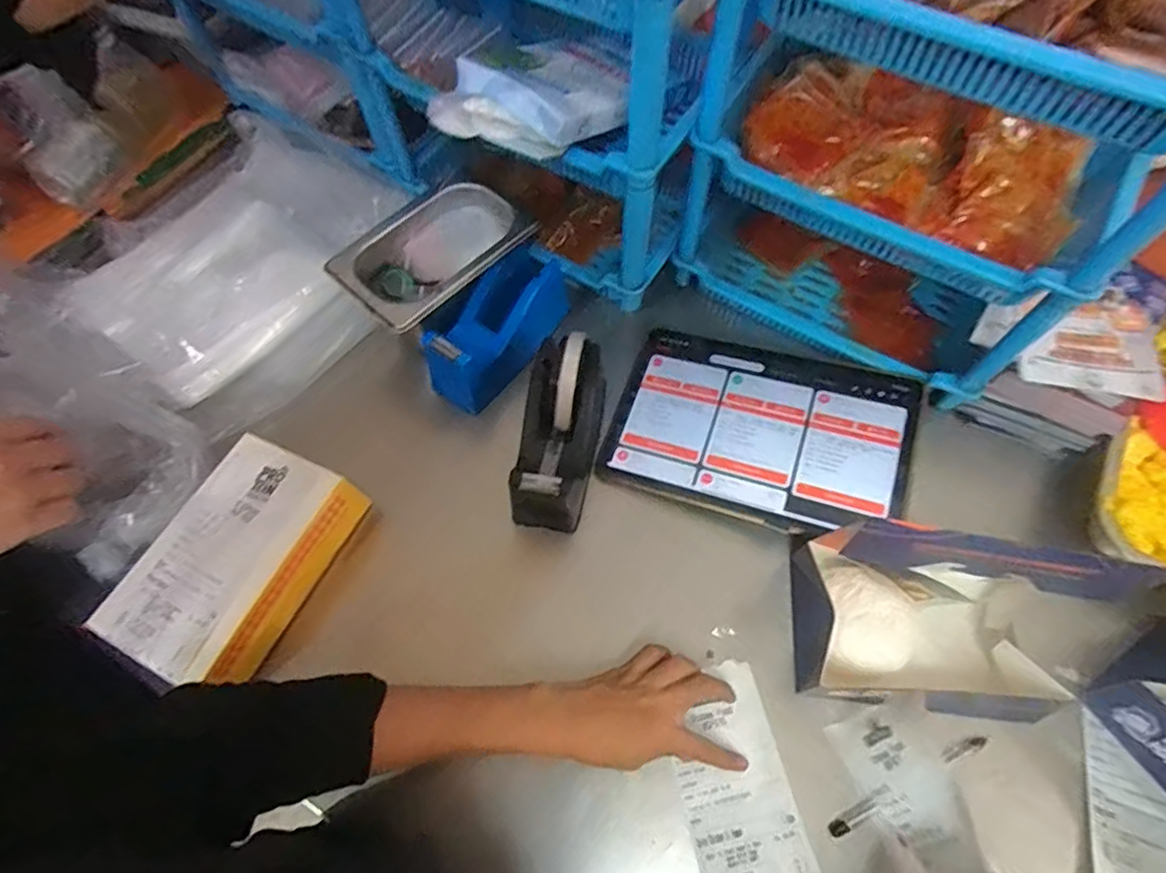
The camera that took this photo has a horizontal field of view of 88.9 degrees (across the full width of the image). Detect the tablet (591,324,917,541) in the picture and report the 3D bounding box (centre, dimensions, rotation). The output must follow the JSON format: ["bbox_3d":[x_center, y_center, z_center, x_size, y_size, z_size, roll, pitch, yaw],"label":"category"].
[{"bbox_3d":[0.158,-0.006,0.532,0.248,0.010,0.164,15,68,17],"label":"tablet"}]

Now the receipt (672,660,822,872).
[{"bbox_3d":[0.113,0.268,0.417,0.077,0.007,0.193,-13,59,-3],"label":"receipt"}]

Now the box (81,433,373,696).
[{"bbox_3d":[-0.269,0.097,0.463,0.110,0.051,0.175,22,67,12],"label":"box"}]

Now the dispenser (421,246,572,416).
[{"bbox_3d":[-0.082,-0.103,0.575,0.065,0.077,0.159,37,71,18],"label":"dispenser"}]

